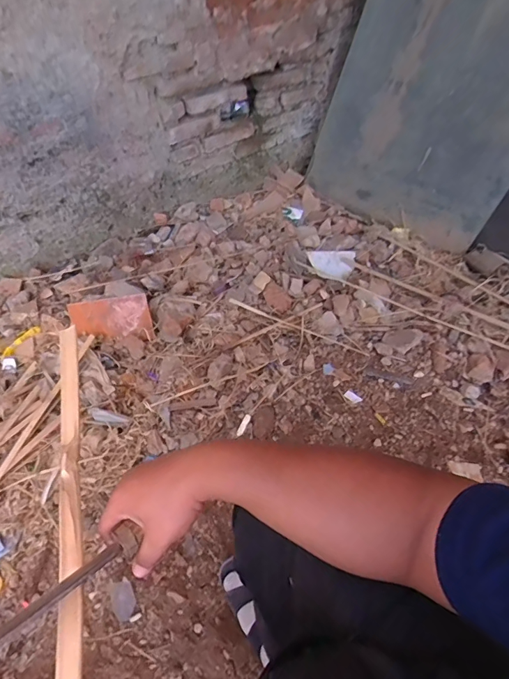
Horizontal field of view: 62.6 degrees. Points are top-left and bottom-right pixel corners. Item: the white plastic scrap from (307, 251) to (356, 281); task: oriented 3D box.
[{"bbox_3d":[0.255,-0.250,1.345,0.149,0.019,0.121,3,51,-1],"label":"white plastic scrap"}]

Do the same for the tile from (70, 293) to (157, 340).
[{"bbox_3d":[-0.369,-0.049,1.082,0.198,0.113,0.015,-8,14,0],"label":"tile"}]

